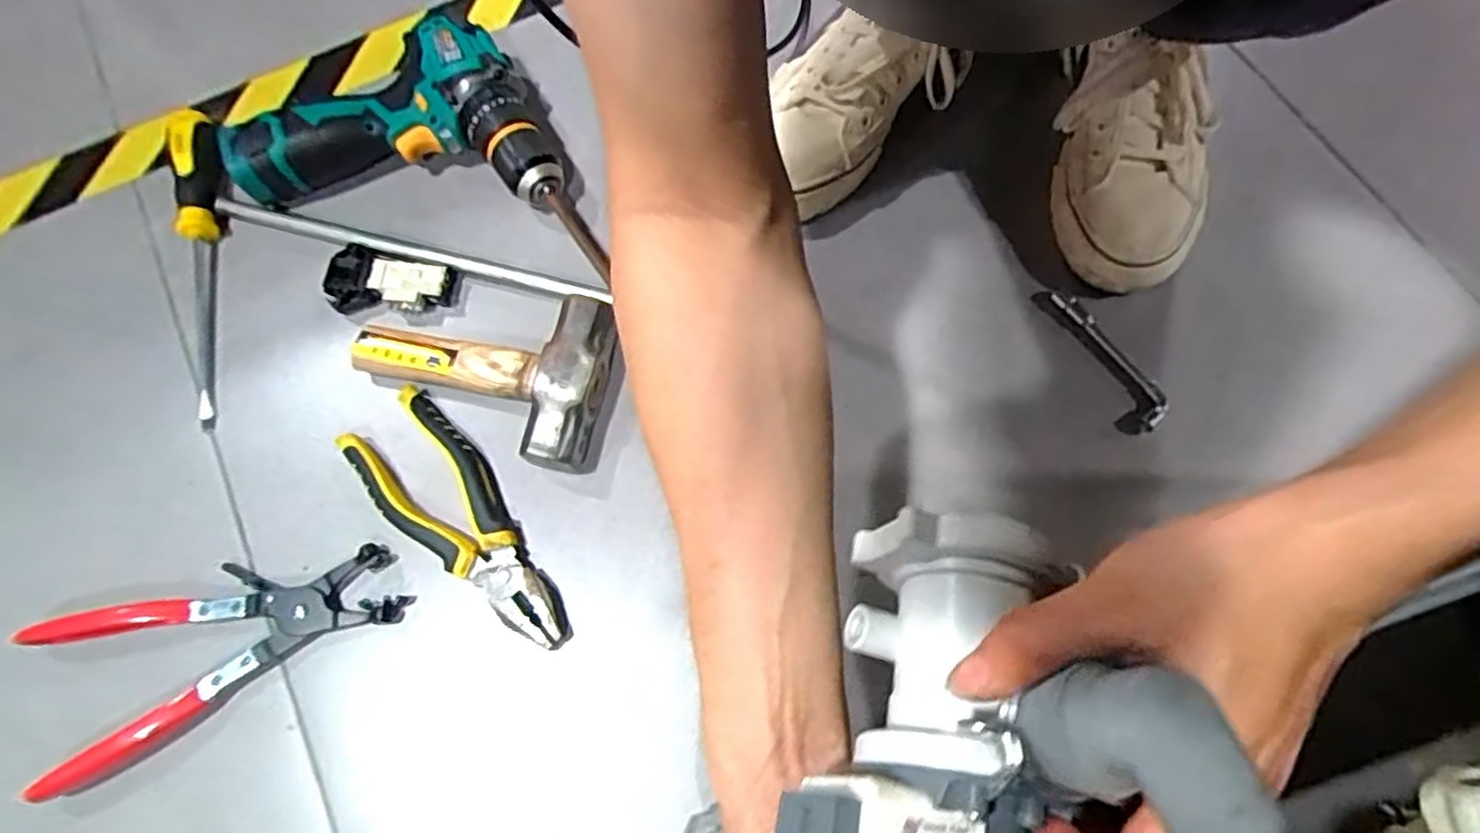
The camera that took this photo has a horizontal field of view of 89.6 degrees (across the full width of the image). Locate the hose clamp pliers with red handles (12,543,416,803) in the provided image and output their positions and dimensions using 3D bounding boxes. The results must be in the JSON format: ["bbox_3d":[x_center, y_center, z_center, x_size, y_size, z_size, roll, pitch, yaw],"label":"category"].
[{"bbox_3d":[-0.313,0.138,0.445,0.212,0.024,0.094,-20,72,-5],"label":"hose clamp pliers with red handles"}]

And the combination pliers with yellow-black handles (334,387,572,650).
[{"bbox_3d":[-0.173,0.066,0.468,0.066,0.019,0.189,-42,76,-12],"label":"combination pliers with yellow-black handles"}]

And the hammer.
[{"bbox_3d":[-0.169,-0.032,0.491,0.170,0.036,0.107,11,72,5],"label":"hammer"}]

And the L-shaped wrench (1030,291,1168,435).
[{"bbox_3d":[0.242,-0.042,0.498,0.035,0.010,0.113,-28,73,-8],"label":"L-shaped wrench"}]

